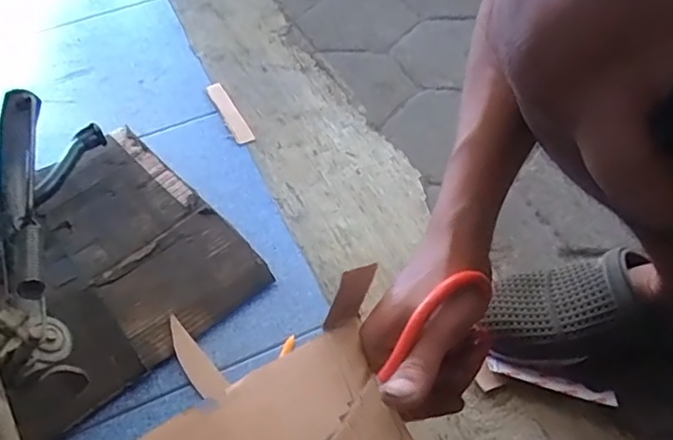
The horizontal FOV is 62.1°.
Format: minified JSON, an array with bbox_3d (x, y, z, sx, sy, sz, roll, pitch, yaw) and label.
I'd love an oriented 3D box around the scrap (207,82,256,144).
[{"bbox_3d":[-0.155,-0.156,0.811,0.026,0.005,0.152,-23,51,-14],"label":"scrap"}]

